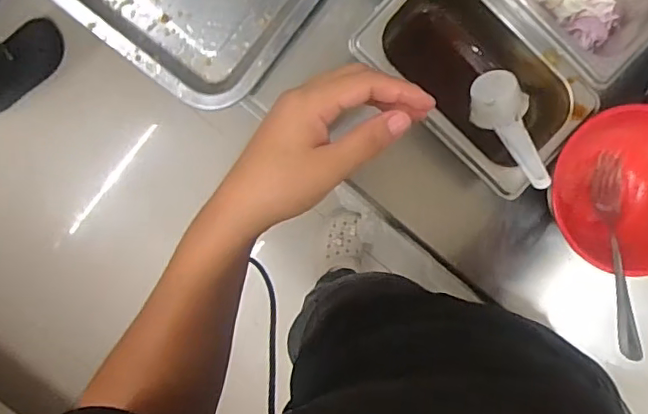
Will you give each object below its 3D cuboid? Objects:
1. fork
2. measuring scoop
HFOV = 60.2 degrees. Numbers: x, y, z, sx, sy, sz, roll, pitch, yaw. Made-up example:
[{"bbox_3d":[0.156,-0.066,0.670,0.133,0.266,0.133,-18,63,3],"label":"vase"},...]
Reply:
[{"bbox_3d":[0.228,0.034,0.434,0.024,0.024,0.175,15,57,-3],"label":"fork"},{"bbox_3d":[0.146,-0.058,0.431,0.038,0.028,0.108,-14,61,-2],"label":"measuring scoop"}]

